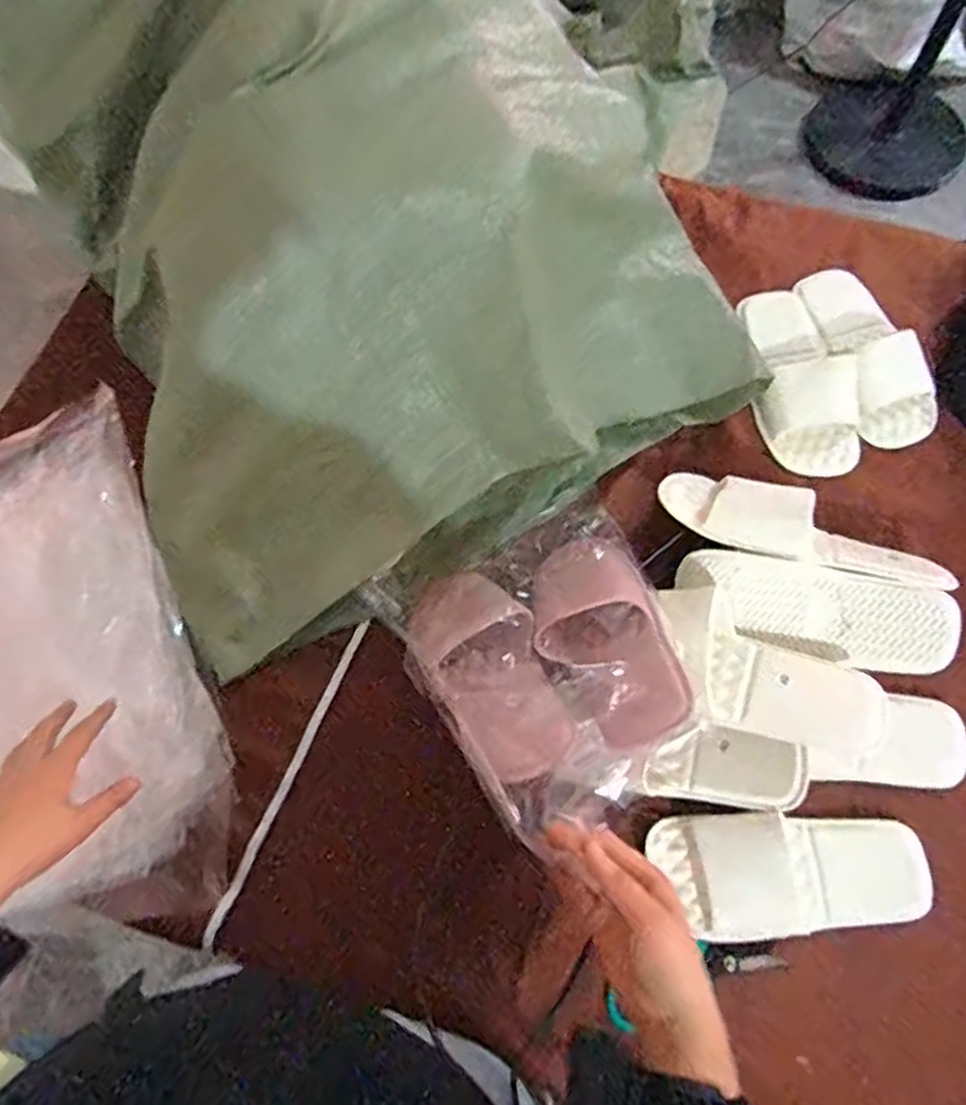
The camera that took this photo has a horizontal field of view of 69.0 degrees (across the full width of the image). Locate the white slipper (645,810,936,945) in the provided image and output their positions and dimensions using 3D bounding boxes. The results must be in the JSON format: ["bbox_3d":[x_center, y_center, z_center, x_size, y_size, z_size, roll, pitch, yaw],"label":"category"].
[{"bbox_3d":[0.257,0.266,0.583,0.219,0.038,0.096,-4,68,1],"label":"white slipper"}]

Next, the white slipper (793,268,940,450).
[{"bbox_3d":[0.417,-0.228,0.771,0.103,0.063,0.241,-17,68,-4],"label":"white slipper"}]

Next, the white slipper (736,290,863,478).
[{"bbox_3d":[0.339,-0.198,0.762,0.099,0.058,0.250,-3,68,1],"label":"white slipper"}]

